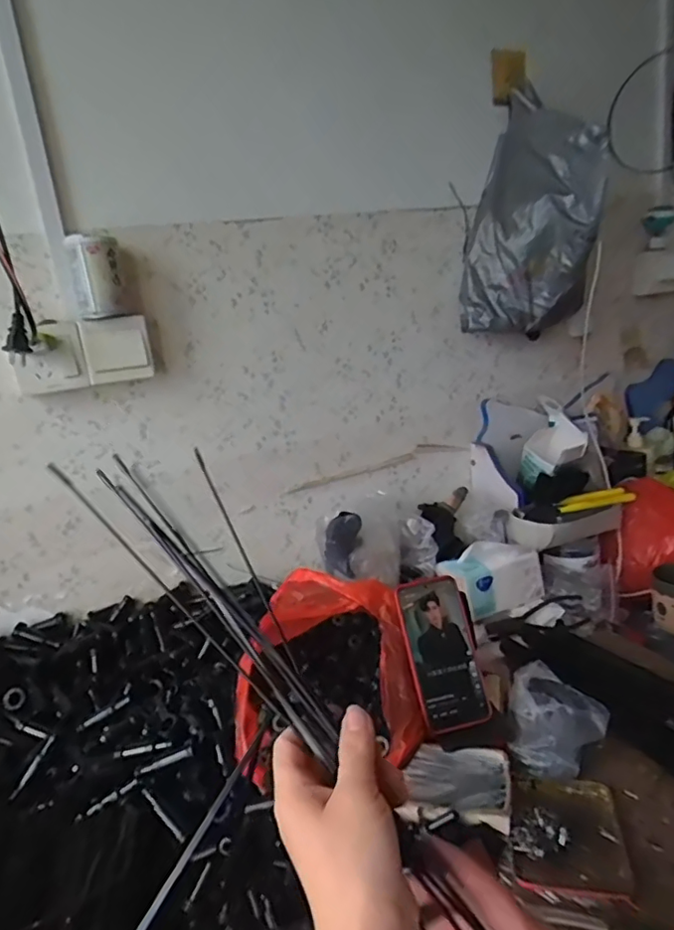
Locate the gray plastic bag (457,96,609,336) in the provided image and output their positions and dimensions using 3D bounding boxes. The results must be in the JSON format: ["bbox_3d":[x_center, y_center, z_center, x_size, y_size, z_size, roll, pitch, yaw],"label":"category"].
[{"bbox_3d":[0.301,-0.386,0.902,0.204,0.310,0.193,-4,16,14],"label":"gray plastic bag"}]

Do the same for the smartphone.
[{"bbox_3d":[0.121,0.213,0.636,0.075,0.161,0.013,-10,-17,-10],"label":"smartphone"}]

